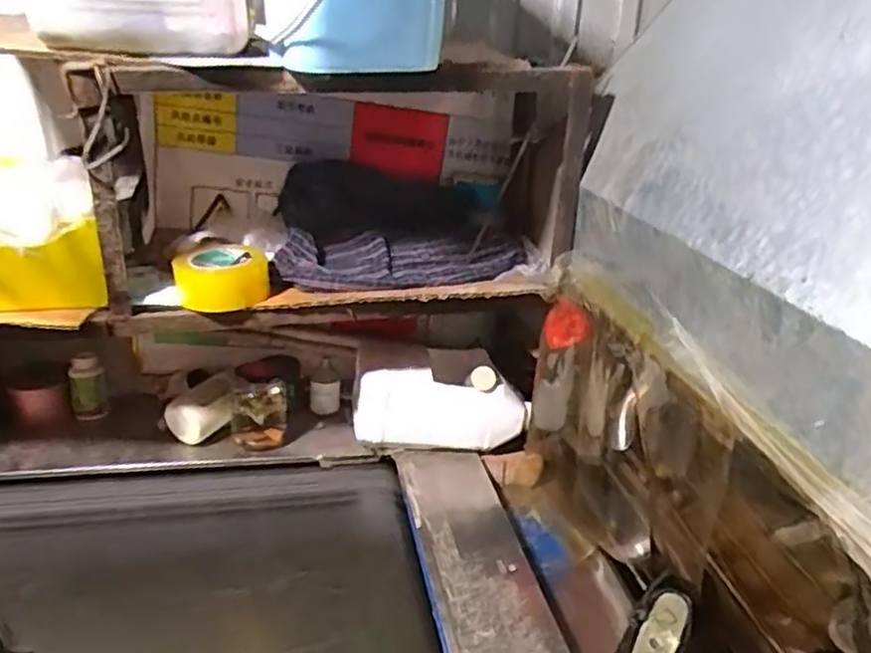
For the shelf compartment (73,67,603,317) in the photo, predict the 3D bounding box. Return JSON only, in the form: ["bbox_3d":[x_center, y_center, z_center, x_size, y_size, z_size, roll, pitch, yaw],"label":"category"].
[{"bbox_3d":[-0.109,-0.212,0.961,0.629,0.292,0.312,-2,25,-14],"label":"shelf compartment"}]

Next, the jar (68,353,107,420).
[{"bbox_3d":[-0.560,0.099,1.101,0.048,0.116,0.039,-9,27,-27],"label":"jar"}]

